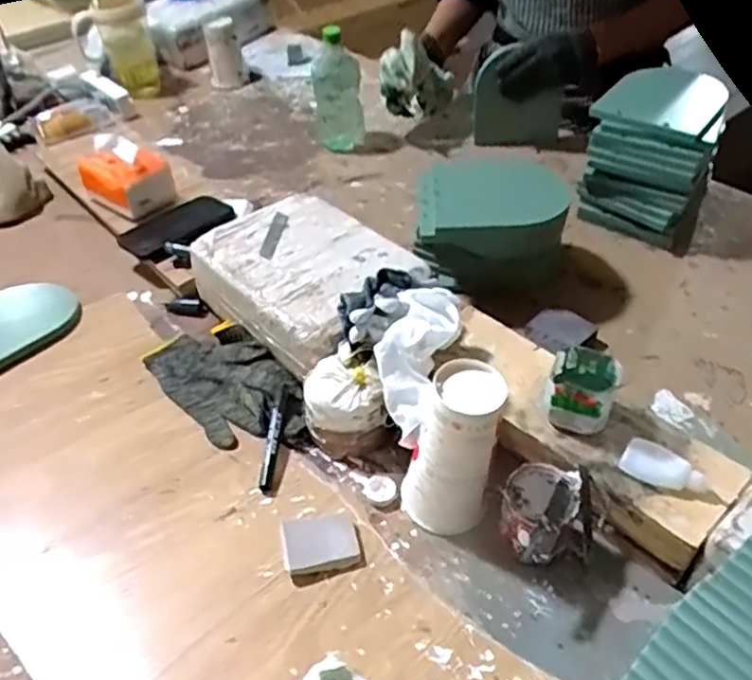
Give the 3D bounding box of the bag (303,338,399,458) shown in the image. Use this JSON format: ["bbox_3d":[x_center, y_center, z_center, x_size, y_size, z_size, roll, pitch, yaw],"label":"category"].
[{"bbox_3d":[-0.032,0.063,0.701,0.082,0.099,0.083,-12,44,-13],"label":"bag"}]

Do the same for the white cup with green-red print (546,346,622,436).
[{"bbox_3d":[0.198,0.047,0.645,0.060,0.053,0.071,20,48,19],"label":"white cup with green-red print"}]

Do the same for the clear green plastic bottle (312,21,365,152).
[{"bbox_3d":[-0.061,-0.398,1.088,0.083,0.208,0.084,-3,43,-3],"label":"clear green plastic bottle"}]

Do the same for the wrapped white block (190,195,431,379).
[{"bbox_3d":[-0.087,-0.069,0.851,0.200,0.095,0.277,-33,53,-29],"label":"wrapped white block"}]

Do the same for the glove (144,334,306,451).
[{"bbox_3d":[-0.172,0.048,0.775,0.112,0.025,0.213,-32,51,-30],"label":"glove"}]

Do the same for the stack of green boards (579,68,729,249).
[{"bbox_3d":[0.383,-0.251,0.944,0.154,0.195,0.116,26,49,26],"label":"stack of green boards"}]

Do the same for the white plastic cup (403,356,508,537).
[{"bbox_3d":[0.068,0.101,0.616,0.081,0.168,0.068,2,43,3],"label":"white plastic cup"}]

